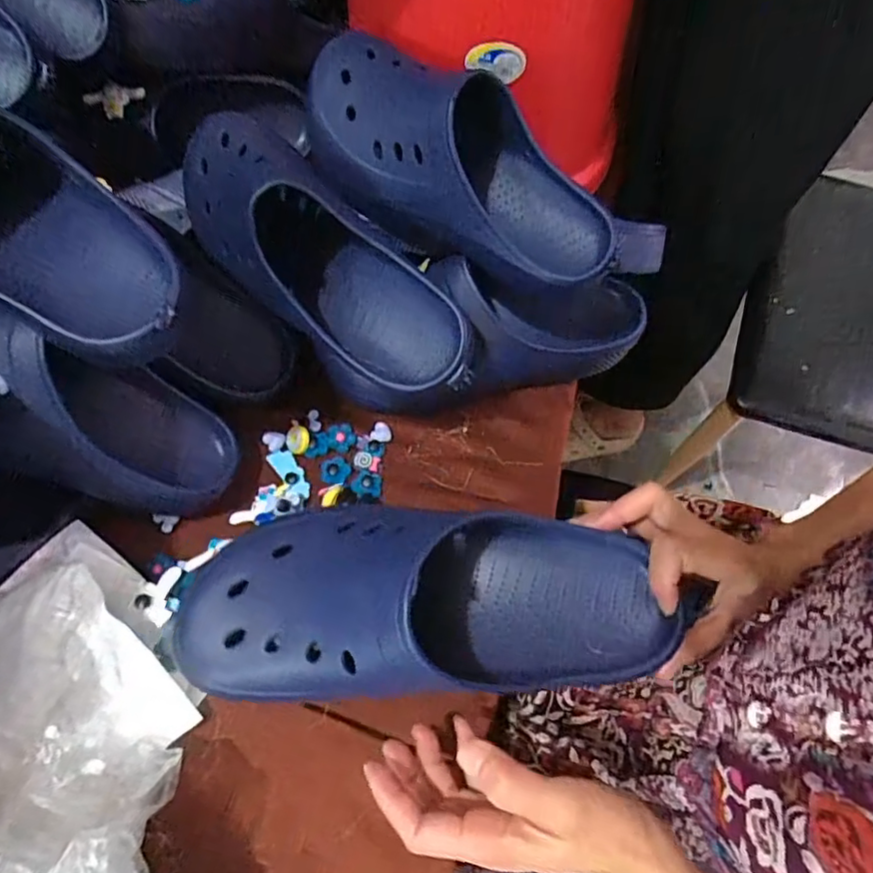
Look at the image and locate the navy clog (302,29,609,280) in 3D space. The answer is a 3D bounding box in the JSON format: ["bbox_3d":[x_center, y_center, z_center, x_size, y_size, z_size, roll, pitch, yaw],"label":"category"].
[{"bbox_3d":[0.016,-0.207,0.433,0.263,0.112,0.103,32,68,0],"label":"navy clog"}]

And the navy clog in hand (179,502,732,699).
[{"bbox_3d":[-0.005,0.091,0.340,0.296,0.073,0.108,1,64,-4],"label":"navy clog in hand"}]

